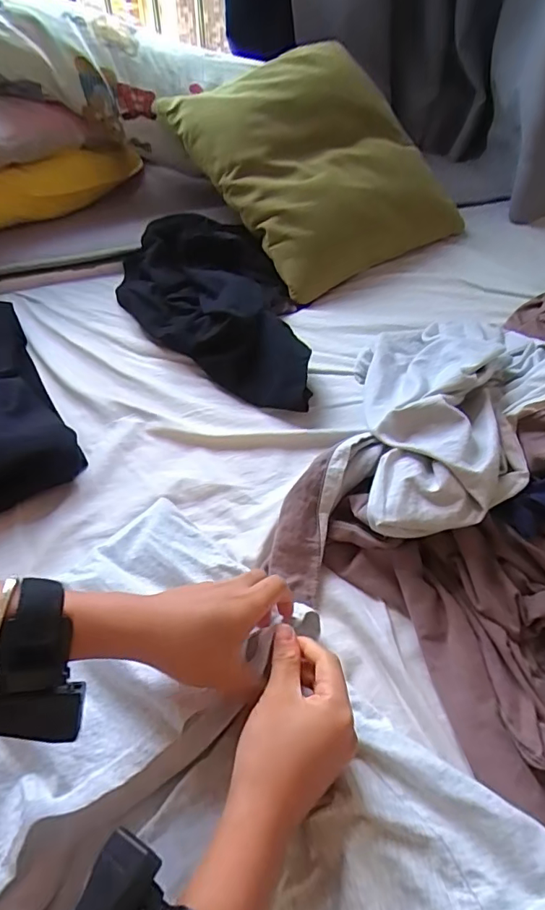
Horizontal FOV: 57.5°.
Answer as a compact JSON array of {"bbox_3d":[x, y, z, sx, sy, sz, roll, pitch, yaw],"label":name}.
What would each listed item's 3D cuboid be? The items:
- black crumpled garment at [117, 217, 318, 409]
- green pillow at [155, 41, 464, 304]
[{"bbox_3d":[-0.065,-0.216,0.701,0.226,0.076,0.422,-22,49,-20],"label":"black crumpled garment"},{"bbox_3d":[0.082,-0.499,0.829,0.381,0.095,0.386,-30,78,-17],"label":"green pillow"}]

